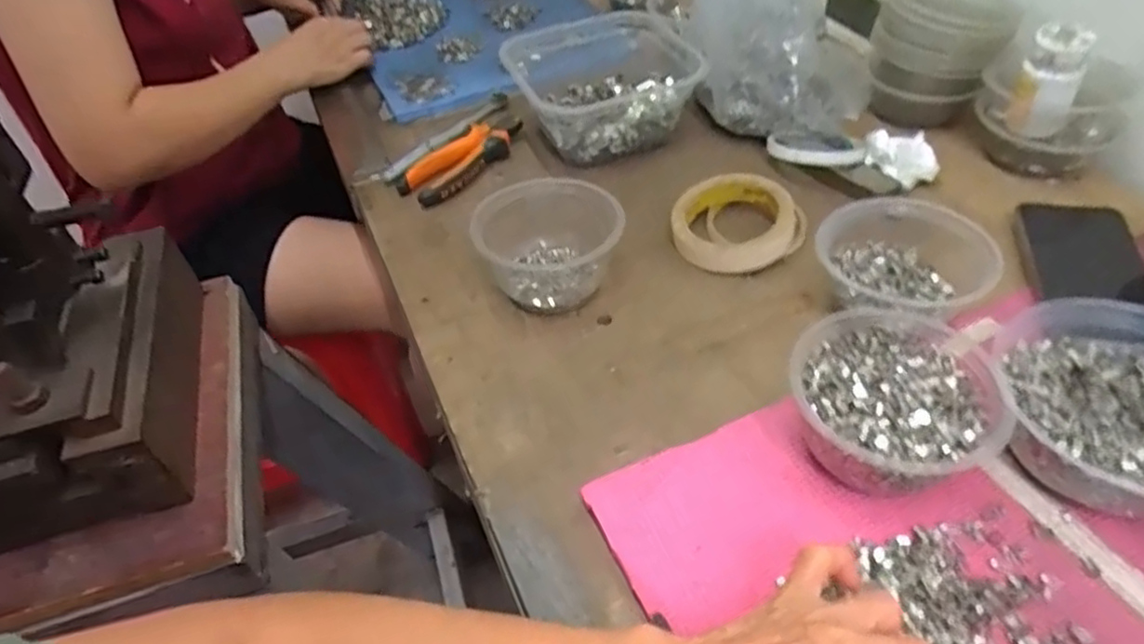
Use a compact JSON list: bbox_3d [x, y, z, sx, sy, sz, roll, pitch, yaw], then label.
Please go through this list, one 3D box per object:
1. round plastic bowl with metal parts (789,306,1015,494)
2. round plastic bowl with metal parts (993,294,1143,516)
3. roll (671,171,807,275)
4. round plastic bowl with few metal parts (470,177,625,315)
[{"bbox_3d":[0.190,0.050,0.429,0.111,0.062,0.119,-4,46,4],"label":"round plastic bowl with metal parts"},{"bbox_3d":[0.316,0.051,0.410,0.130,0.056,0.133,-4,46,4],"label":"round plastic bowl with metal parts"},{"bbox_3d":[0.138,-0.083,0.603,0.099,0.036,0.099,-3,46,3],"label":"roll"},{"bbox_3d":[-0.018,-0.062,0.567,0.107,0.072,0.105,-3,46,3],"label":"round plastic bowl with few metal parts"}]

